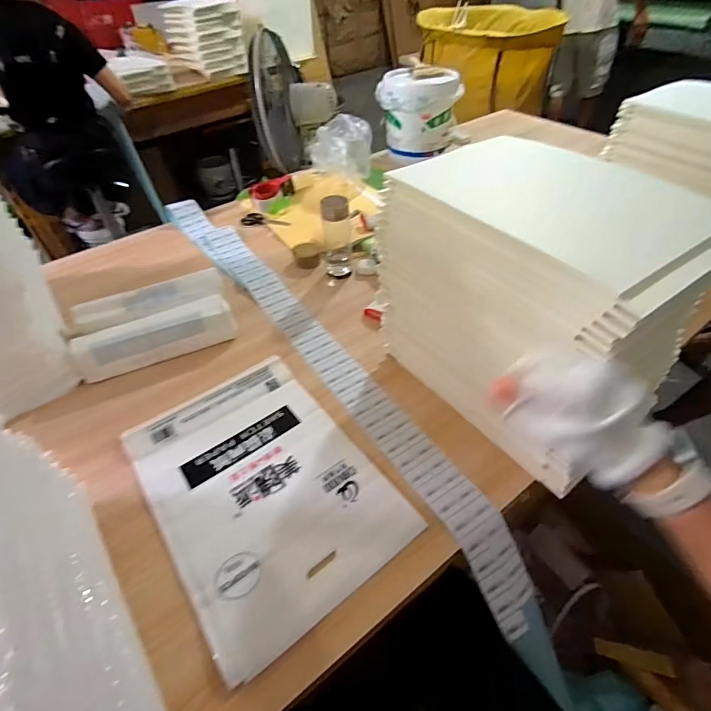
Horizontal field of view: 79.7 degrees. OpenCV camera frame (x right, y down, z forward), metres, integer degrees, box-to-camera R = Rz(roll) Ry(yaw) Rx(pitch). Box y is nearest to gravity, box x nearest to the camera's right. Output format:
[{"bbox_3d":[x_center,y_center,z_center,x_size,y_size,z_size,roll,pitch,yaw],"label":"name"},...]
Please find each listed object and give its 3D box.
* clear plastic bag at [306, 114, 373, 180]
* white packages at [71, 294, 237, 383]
[{"bbox_3d":[-0.049,-0.643,1.326,0.124,0.159,0.191,-29,51,-23],"label":"clear plastic bag"},{"bbox_3d":[-0.403,-0.040,0.872,0.306,0.077,0.070,-20,49,-17],"label":"white packages"}]

